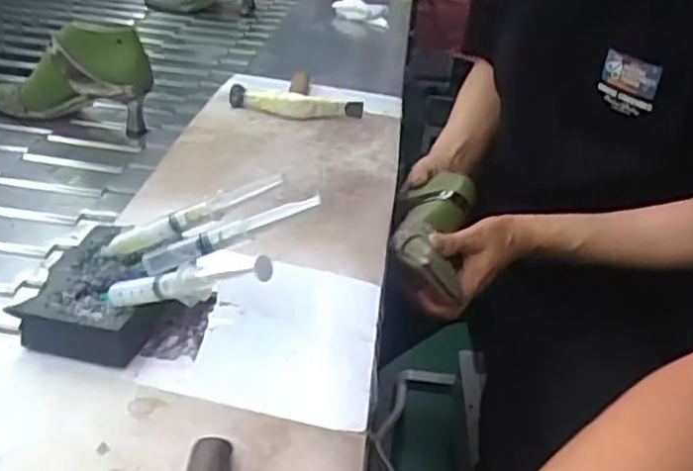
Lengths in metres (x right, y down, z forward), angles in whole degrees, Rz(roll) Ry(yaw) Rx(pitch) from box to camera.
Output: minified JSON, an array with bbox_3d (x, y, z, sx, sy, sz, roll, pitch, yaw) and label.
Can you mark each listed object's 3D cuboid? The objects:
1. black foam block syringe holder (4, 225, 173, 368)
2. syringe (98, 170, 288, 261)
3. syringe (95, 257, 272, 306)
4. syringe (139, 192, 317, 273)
[{"bbox_3d":[-0.173,0.040,0.515,0.084,0.034,0.117,11,31,7],"label":"black foam block syringe holder"},{"bbox_3d":[-0.117,-0.013,0.524,0.147,0.020,0.012,-22,30,9],"label":"syringe"},{"bbox_3d":[-0.107,0.032,0.444,0.156,0.023,0.015,-12,17,35],"label":"syringe"},{"bbox_3d":[-0.082,-0.002,0.505,0.132,0.020,0.012,-21,33,1],"label":"syringe"}]

